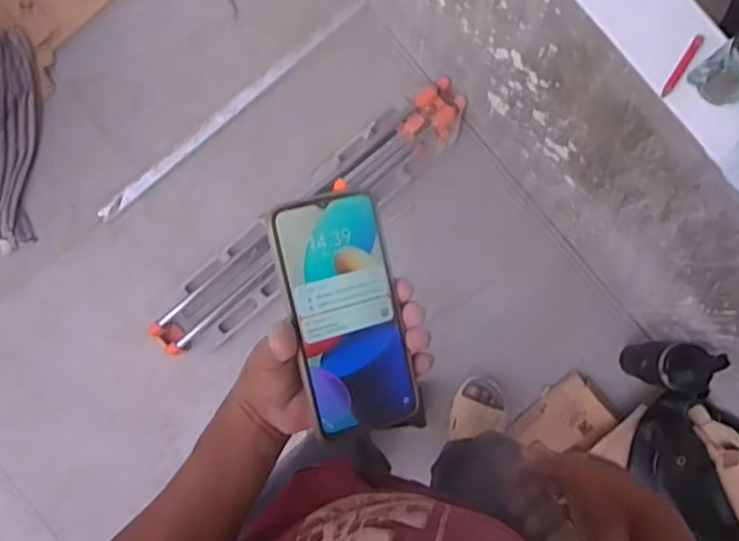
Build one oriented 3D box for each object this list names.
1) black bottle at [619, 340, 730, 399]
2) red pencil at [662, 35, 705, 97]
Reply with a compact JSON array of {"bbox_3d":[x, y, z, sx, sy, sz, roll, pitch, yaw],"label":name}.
[{"bbox_3d":[0.554,0.178,1.232,0.089,0.239,0.093,11,84,-1],"label":"black bottle"},{"bbox_3d":[0.394,-0.258,0.829,0.014,0.012,0.088,32,84,1],"label":"red pencil"}]

